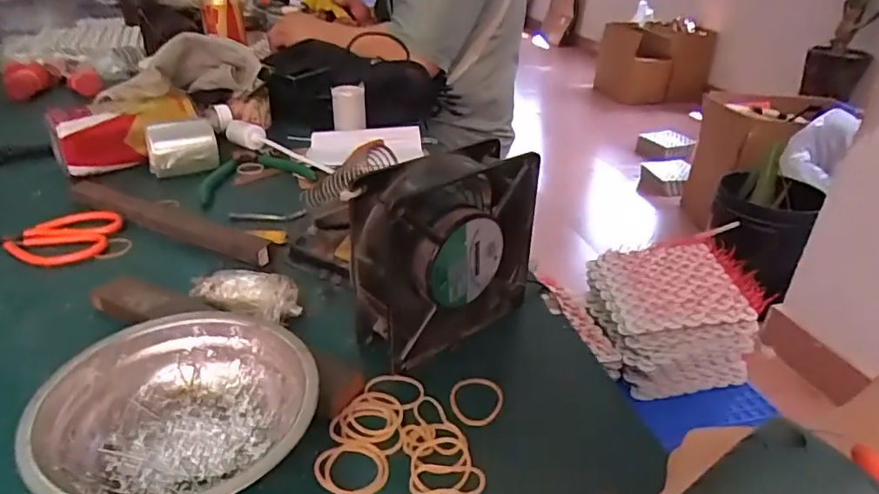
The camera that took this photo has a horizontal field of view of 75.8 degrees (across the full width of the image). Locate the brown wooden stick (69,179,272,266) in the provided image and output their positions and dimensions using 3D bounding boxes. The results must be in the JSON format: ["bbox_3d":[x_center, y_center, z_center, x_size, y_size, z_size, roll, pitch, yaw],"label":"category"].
[{"bbox_3d":[-0.244,-0.026,0.493,0.241,0.020,0.021,17,33,24],"label":"brown wooden stick"}]

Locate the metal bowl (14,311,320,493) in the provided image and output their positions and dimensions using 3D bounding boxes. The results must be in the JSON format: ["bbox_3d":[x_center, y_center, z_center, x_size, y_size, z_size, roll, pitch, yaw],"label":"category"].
[{"bbox_3d":[-0.126,0.088,0.283,0.119,0.043,0.126,2,29,-1],"label":"metal bowl"}]

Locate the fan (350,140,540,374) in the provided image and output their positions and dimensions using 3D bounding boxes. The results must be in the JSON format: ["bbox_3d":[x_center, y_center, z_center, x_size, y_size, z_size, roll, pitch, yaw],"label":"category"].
[{"bbox_3d":[0.005,0.004,0.361,0.123,0.117,0.044,-21,37,-35],"label":"fan"}]

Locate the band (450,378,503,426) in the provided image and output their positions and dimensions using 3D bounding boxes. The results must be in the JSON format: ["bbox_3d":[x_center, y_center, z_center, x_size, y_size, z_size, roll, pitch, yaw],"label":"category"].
[{"bbox_3d":[0.022,0.089,0.330,0.031,0.004,0.035,3,29,1],"label":"band"}]

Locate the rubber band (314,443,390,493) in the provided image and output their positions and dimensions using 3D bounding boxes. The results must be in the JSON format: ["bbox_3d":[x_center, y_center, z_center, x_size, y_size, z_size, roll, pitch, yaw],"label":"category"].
[{"bbox_3d":[-0.044,0.112,0.285,0.037,0.004,0.030,5,30,5],"label":"rubber band"}]

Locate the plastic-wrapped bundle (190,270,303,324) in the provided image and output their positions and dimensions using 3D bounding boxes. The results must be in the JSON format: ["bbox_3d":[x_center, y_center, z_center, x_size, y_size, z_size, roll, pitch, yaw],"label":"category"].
[{"bbox_3d":[-0.134,0.034,0.389,0.073,0.029,0.024,3,29,1],"label":"plastic-wrapped bundle"}]

